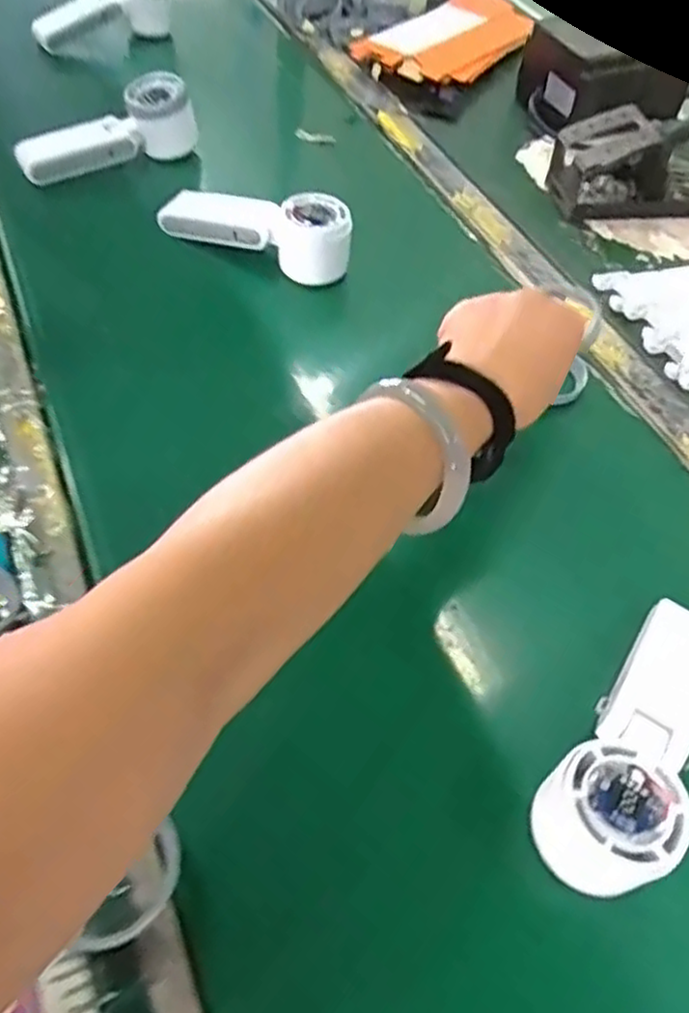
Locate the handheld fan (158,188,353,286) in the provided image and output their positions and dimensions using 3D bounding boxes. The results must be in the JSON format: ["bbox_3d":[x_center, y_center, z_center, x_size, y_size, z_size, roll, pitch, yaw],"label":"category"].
[{"bbox_3d":[-0.069,-0.223,0.572,0.145,0.048,0.053,8,54,2],"label":"handheld fan"}]

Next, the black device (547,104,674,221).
[{"bbox_3d":[0.248,-0.321,0.654,0.097,0.070,0.072,-13,56,-13],"label":"black device"}]

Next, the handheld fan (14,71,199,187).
[{"bbox_3d":[-0.216,-0.345,0.656,0.162,0.057,0.070,-32,62,-24],"label":"handheld fan"}]

